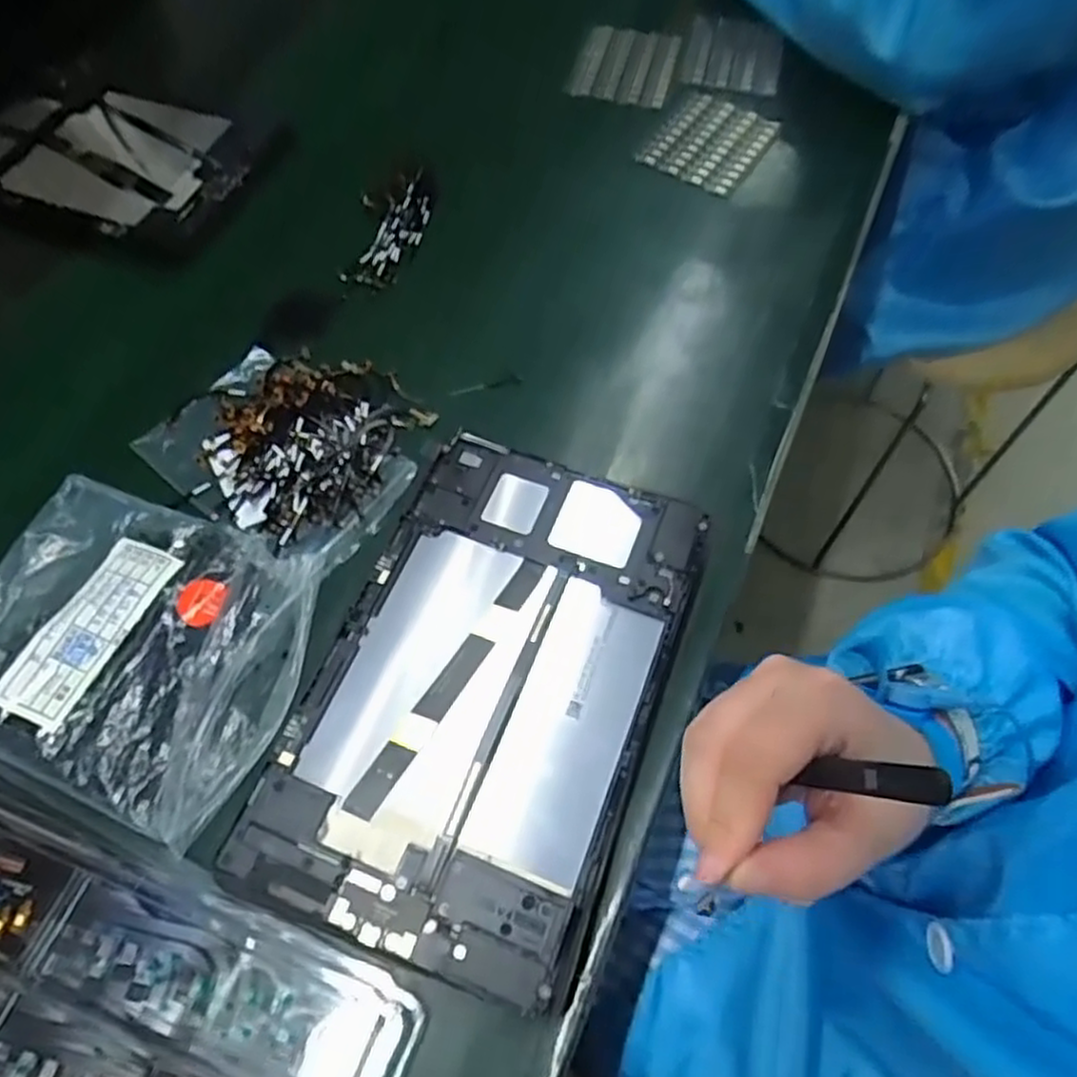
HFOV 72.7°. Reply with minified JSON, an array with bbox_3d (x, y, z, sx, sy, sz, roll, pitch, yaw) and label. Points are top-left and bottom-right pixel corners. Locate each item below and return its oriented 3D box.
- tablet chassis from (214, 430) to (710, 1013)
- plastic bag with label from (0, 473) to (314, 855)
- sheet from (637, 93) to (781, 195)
[{"bbox_3d":[-0.023,0.062,0.342,0.146,0.013,0.236,19,64,10],"label":"tablet chassis"},{"bbox_3d":[-0.204,0.045,0.357,0.177,0.028,0.141,20,63,13],"label":"plastic bag with label"},{"bbox_3d":[0.129,-0.303,0.556,0.075,0.009,0.093,31,66,18],"label":"sheet"}]

